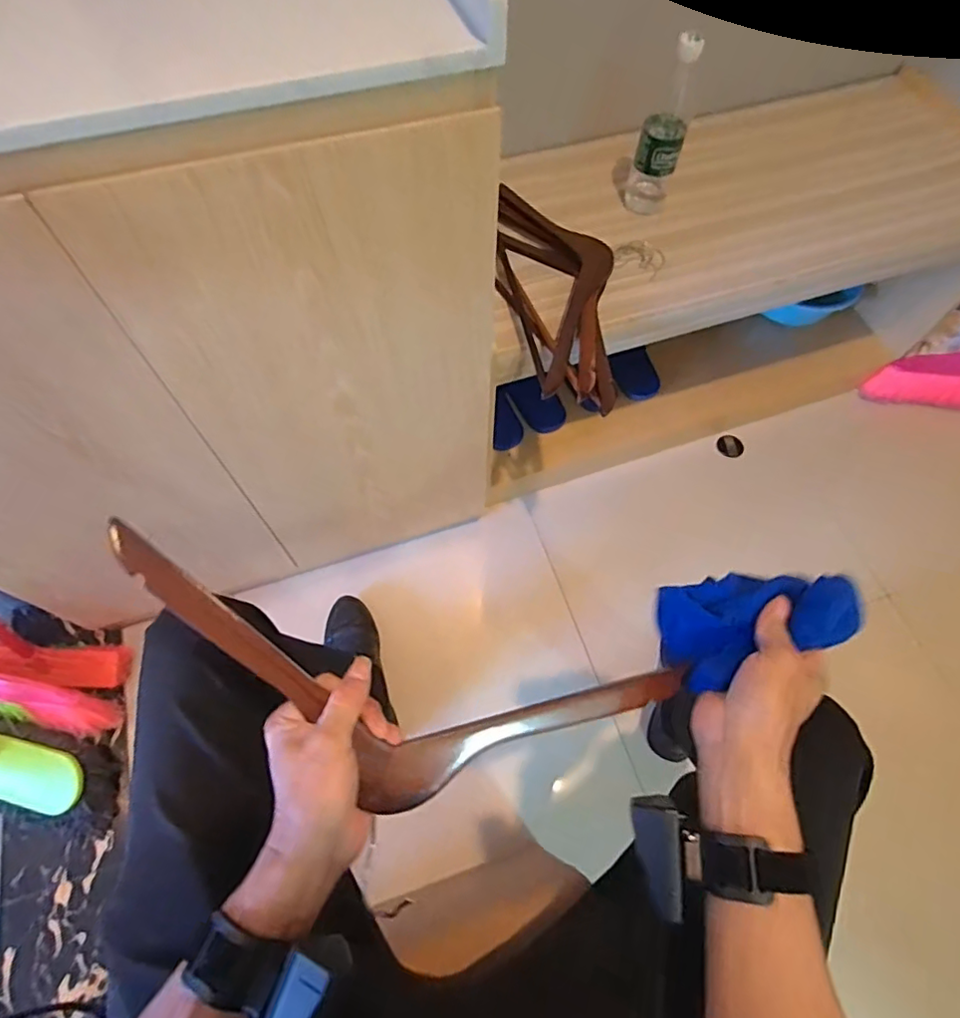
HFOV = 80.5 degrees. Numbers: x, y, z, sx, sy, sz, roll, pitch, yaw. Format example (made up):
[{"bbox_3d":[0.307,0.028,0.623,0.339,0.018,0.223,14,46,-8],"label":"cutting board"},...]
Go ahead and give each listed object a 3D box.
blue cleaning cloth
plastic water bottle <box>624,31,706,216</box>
[{"bbox_3d":[0.218,0.090,0.444,0.146,0.046,0.081,-15,63,13],"label":"blue cleaning cloth"},{"bbox_3d":[0.265,-0.545,0.814,0.064,0.204,0.072,13,64,6],"label":"plastic water bottle"}]

